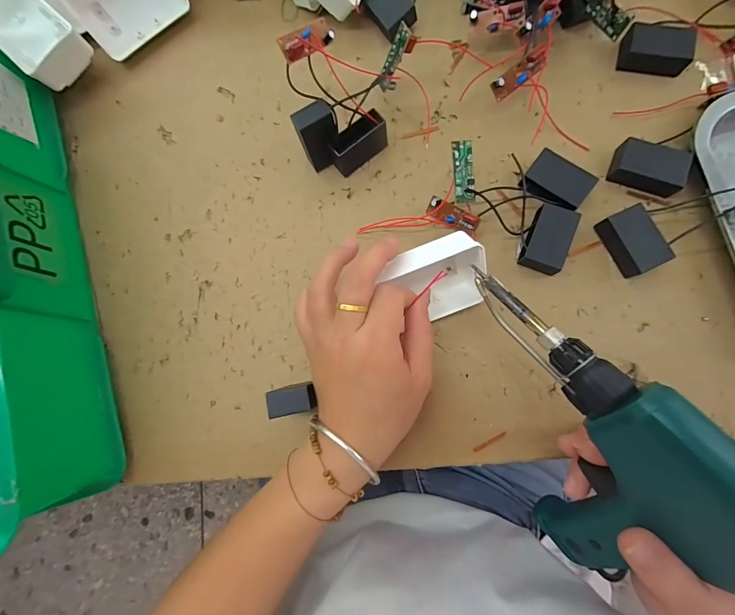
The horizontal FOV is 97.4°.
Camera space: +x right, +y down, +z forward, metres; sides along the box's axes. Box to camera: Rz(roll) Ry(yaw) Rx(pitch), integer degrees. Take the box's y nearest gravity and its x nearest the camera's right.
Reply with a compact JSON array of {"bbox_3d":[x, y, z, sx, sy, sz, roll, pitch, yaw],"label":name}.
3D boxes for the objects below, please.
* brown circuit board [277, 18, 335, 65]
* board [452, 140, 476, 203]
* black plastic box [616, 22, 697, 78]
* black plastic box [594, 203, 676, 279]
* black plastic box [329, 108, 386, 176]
[{"bbox_3d":[-0.044,-0.186,0.228,0.014,0.012,0.042,44,72,9],"label":"brown circuit board"},{"bbox_3d":[0.071,-0.100,0.238,0.015,0.004,0.043,-5,96,4],"label":"board"},{"bbox_3d":[0.232,-0.209,0.260,0.047,0.021,0.031,13,84,7],"label":"black plastic box"},{"bbox_3d":[0.201,-0.051,0.245,0.032,0.018,0.046,-28,81,1],"label":"black plastic box"},{"bbox_3d":[-0.007,-0.135,0.268,0.048,0.032,0.019,-40,81,-1],"label":"black plastic box"}]

